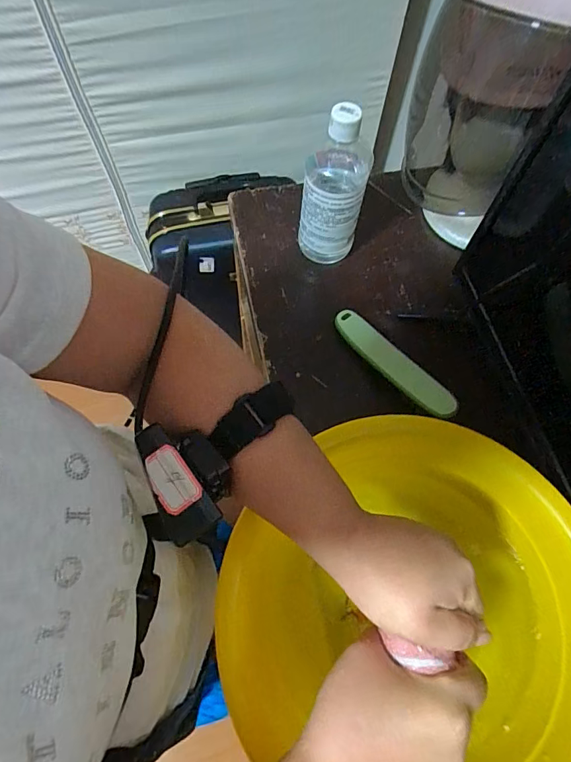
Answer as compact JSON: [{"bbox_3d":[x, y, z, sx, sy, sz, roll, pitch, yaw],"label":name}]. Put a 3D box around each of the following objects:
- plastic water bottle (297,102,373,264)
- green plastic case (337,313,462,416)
[{"bbox_3d":[0.053,-0.209,0.474,0.069,0.174,0.062,8,66,2],"label":"plastic water bottle"},{"bbox_3d":[0.115,-0.021,0.461,0.034,0.014,0.162,-34,59,-15],"label":"green plastic case"}]

